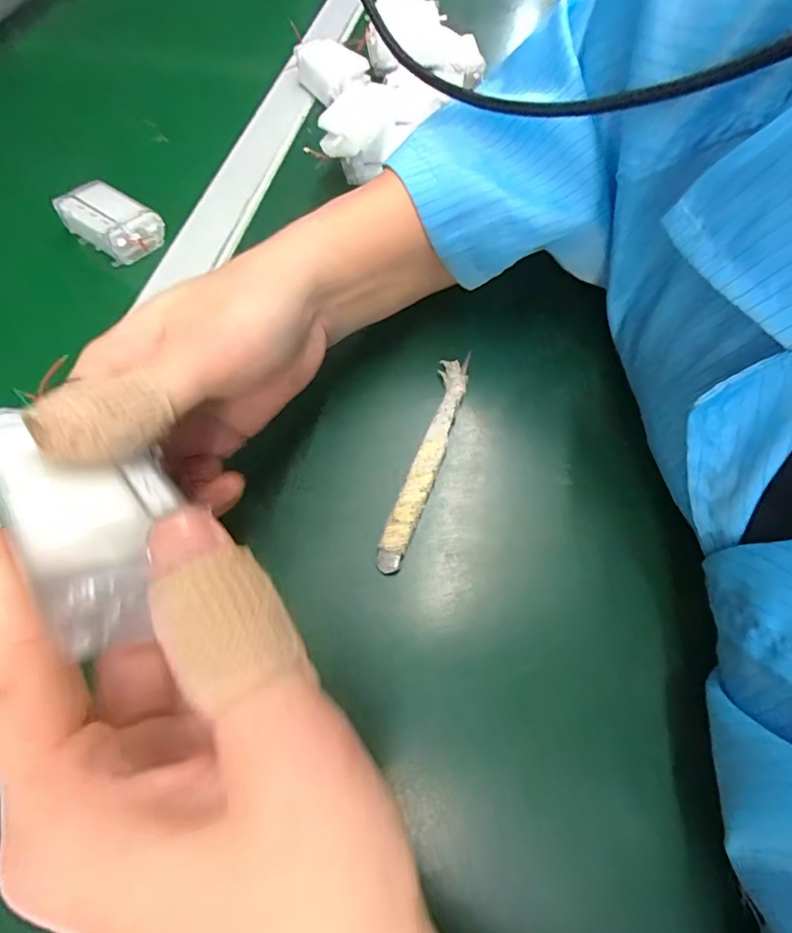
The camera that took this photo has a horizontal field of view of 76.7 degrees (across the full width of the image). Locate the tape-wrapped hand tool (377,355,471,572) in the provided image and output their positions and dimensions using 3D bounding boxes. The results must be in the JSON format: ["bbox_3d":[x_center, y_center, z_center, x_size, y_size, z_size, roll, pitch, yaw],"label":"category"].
[{"bbox_3d":[0.015,-0.007,0.243,0.016,0.006,0.122,15,61,7],"label":"tape-wrapped hand tool"}]

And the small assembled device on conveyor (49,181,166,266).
[{"bbox_3d":[-0.184,-0.159,0.324,0.056,0.025,0.039,33,65,16],"label":"small assembled device on conveyor"}]

